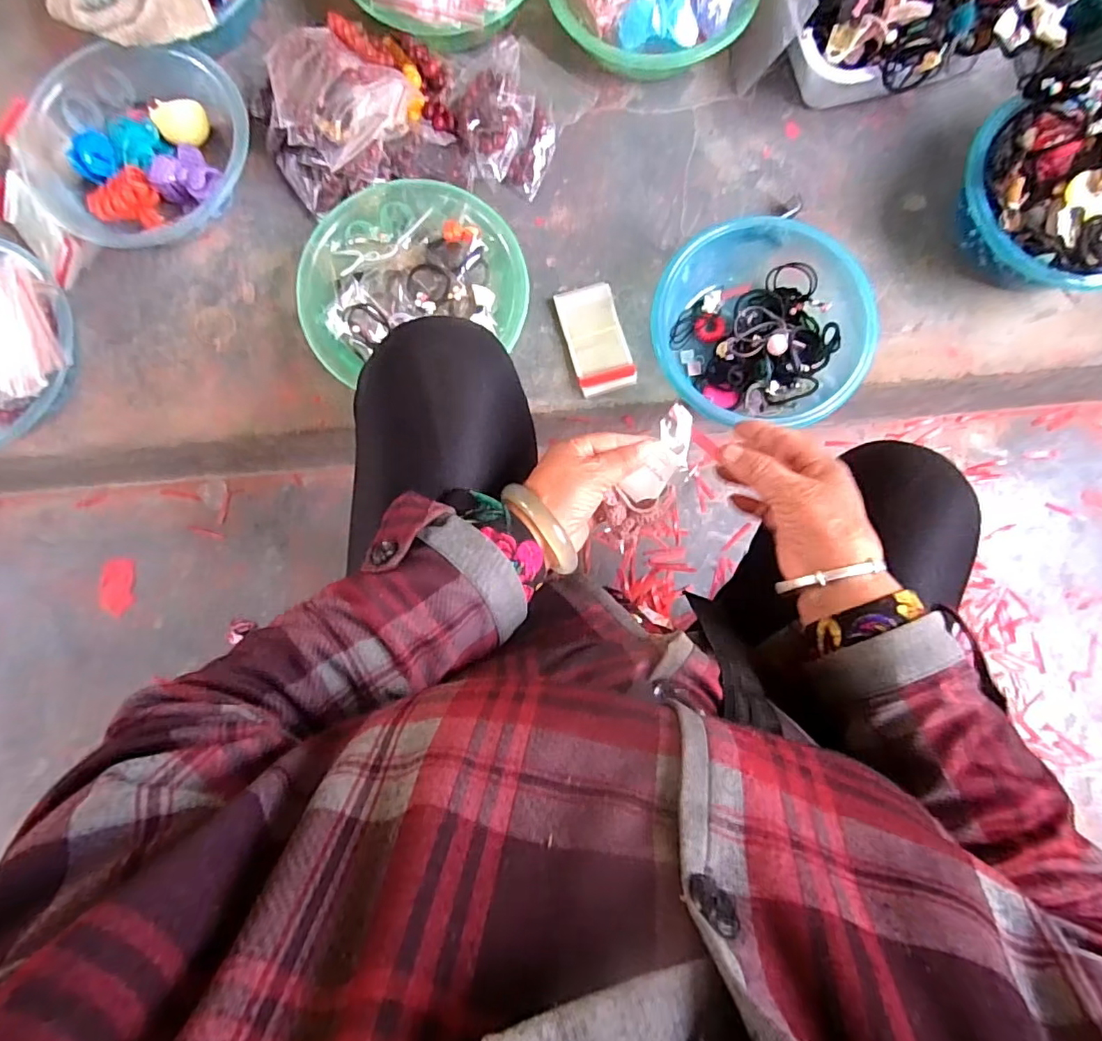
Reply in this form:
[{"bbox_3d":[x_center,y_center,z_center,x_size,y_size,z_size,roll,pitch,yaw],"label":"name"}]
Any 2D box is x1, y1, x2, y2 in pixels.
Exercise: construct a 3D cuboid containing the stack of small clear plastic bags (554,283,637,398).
[{"bbox_3d":[0.052,-0.208,0.631,0.067,0.013,0.120,-16,85,-1],"label":"stack of small clear plastic bags"}]

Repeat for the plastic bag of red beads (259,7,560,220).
[{"bbox_3d":[-0.162,-0.459,0.609,0.325,0.106,0.168,-5,85,0],"label":"plastic bag of red beads"}]

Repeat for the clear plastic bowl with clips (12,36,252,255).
[{"bbox_3d":[-0.458,-0.409,0.619,0.250,0.072,0.215,6,85,1],"label":"clear plastic bowl with clips"}]

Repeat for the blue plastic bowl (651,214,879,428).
[{"bbox_3d":[0.218,-0.203,0.599,0.216,0.078,0.220,0,85,1],"label":"blue plastic bowl"}]

